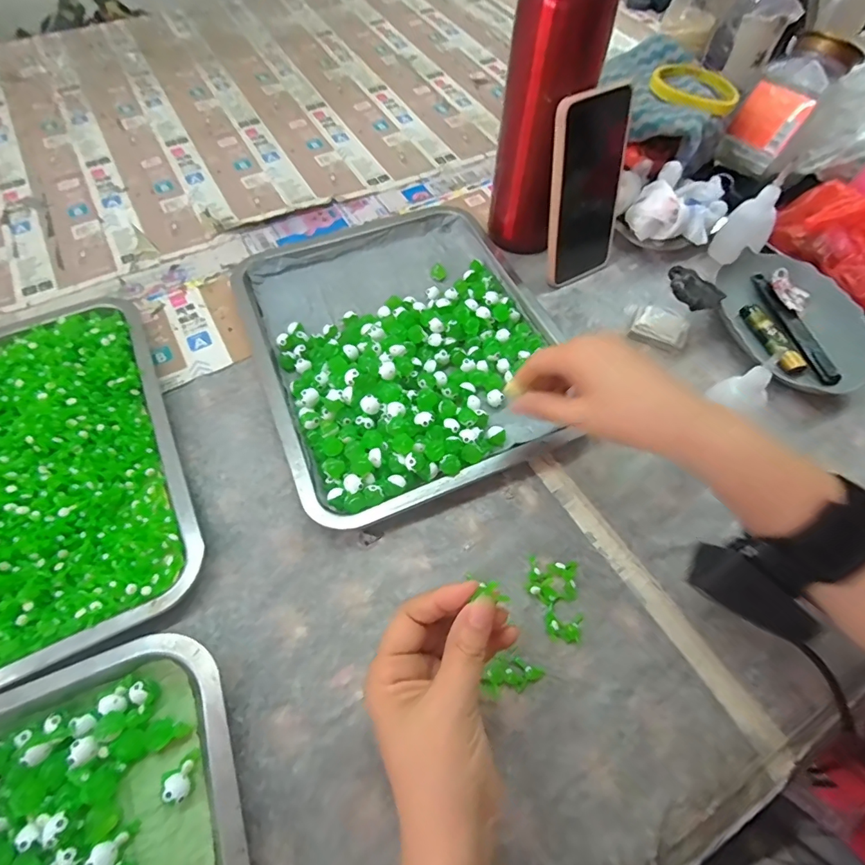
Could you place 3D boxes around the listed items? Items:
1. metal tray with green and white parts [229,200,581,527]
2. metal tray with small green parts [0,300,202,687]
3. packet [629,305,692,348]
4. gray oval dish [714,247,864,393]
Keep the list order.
[{"bbox_3d":[-0.033,-0.099,0.436,0.257,0.035,0.339,-21,63,-13],"label":"metal tray with green and white parts"},{"bbox_3d":[-0.313,0.024,0.358,0.207,0.039,0.309,-24,64,-15],"label":"metal tray with small green parts"},{"bbox_3d":[0.220,-0.102,0.455,0.049,0.016,0.042,25,63,12],"label":"packet"},{"bbox_3d":[0.339,-0.108,0.450,0.121,0.028,0.159,-26,64,-15],"label":"gray oval dish"}]

